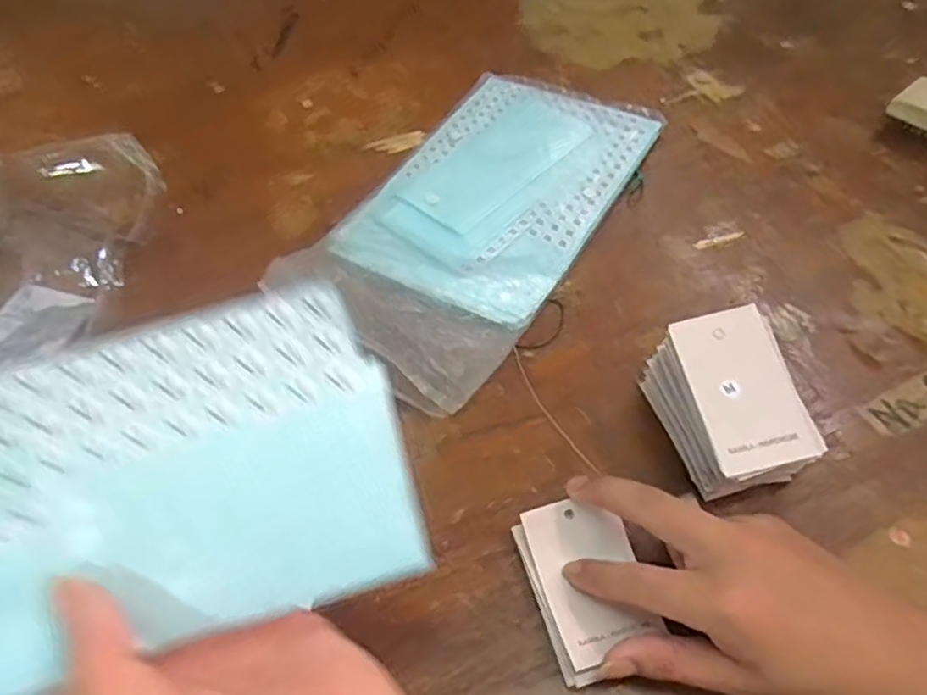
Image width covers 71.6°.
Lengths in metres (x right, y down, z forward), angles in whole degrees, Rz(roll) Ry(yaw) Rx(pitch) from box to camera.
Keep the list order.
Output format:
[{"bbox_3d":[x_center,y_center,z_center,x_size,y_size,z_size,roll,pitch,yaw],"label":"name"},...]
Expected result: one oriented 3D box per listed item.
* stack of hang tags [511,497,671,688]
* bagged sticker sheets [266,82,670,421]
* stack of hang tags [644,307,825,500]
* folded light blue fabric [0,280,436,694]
[{"bbox_3d":[0.062,0.115,0.317,0.052,0.013,0.080,-16,57,-7],"label":"stack of hang tags"},{"bbox_3d":[0.010,-0.112,0.473,0.167,0.036,0.317,26,61,19],"label":"bagged sticker sheets"},{"bbox_3d":[0.142,0.032,0.343,0.060,0.057,0.085,-10,56,-4],"label":"stack of hang tags"},{"bbox_3d":[-0.099,0.044,0.189,0.160,0.006,0.094,-15,94,-8],"label":"folded light blue fabric"}]

